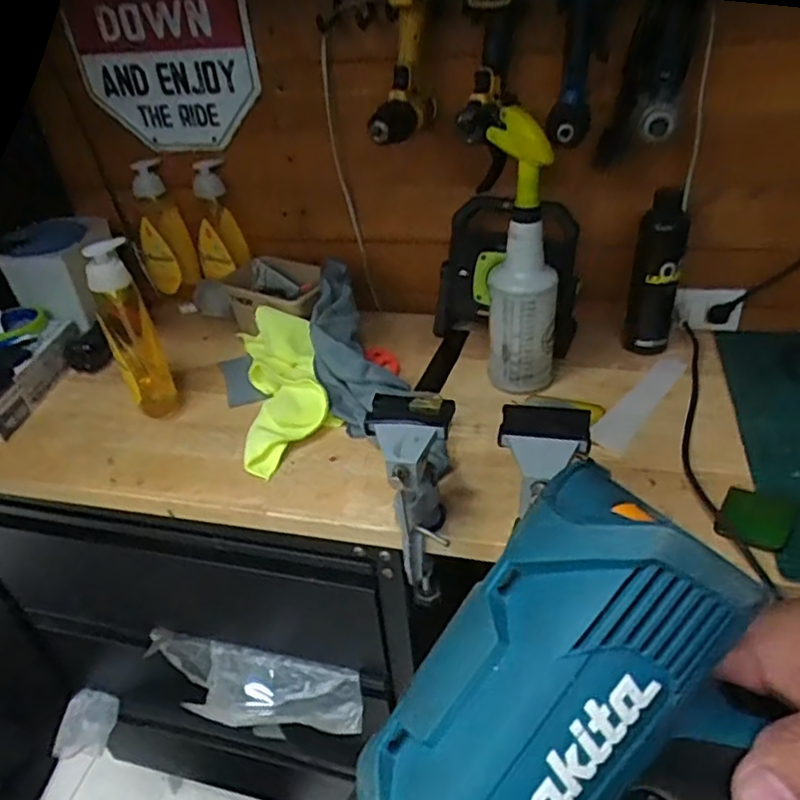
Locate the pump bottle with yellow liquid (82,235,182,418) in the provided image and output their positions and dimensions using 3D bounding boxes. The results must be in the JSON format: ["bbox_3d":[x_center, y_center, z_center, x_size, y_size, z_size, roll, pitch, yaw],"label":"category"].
[{"bbox_3d":[-0.346,-0.086,0.848,0.063,0.222,0.055,-26,41,-25],"label":"pump bottle with yellow liquid"}]

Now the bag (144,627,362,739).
[{"bbox_3d":[-0.212,0.406,0.926,0.324,0.107,0.025,4,-13,16],"label":"bag"}]

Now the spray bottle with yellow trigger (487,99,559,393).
[{"bbox_3d":[0.152,-0.173,0.813,0.087,0.324,0.097,-4,36,3],"label":"spray bottle with yellow trigger"}]

